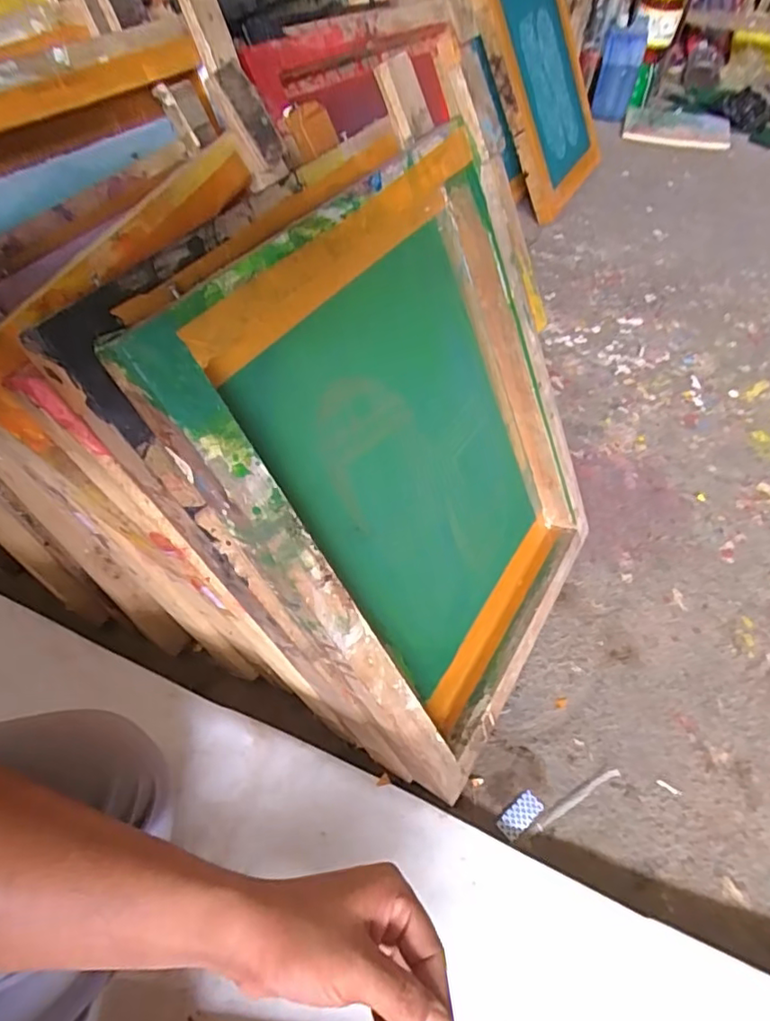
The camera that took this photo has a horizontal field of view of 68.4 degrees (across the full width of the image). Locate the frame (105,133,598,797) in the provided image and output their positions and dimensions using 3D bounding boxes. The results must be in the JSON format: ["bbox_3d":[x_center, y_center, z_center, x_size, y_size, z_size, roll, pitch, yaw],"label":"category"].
[{"bbox_3d":[0.039,-0.030,0.501,0.069,0.455,0.365,7,47,41],"label":"frame"}]

